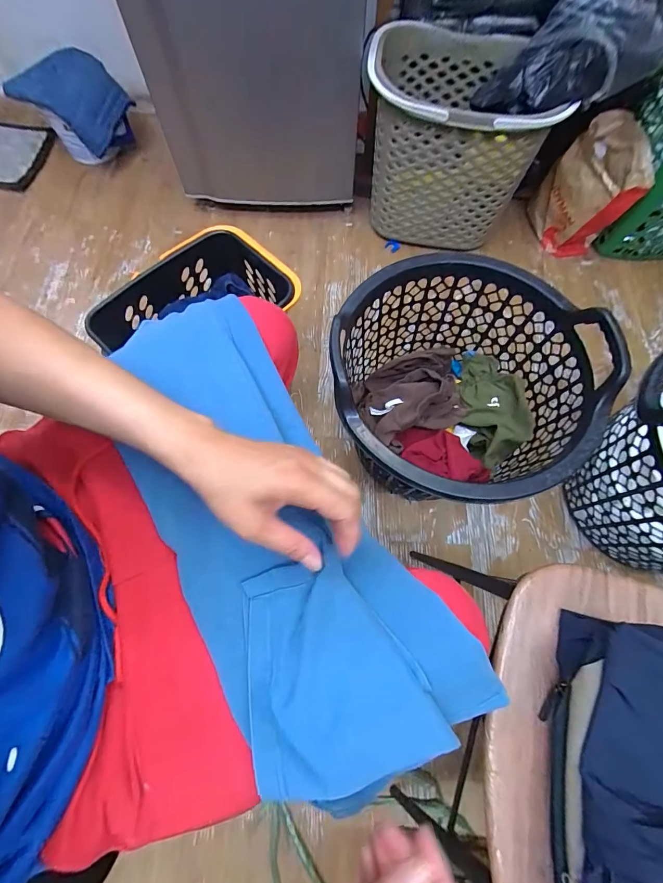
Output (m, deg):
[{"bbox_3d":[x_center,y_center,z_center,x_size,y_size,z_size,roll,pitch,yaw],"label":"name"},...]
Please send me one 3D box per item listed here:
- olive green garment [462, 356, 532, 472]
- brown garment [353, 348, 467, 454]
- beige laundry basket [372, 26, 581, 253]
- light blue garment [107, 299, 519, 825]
[{"bbox_3d":[0.347,-0.081,0.802,0.125,0.092,0.263,-4,70,-3],"label":"olive green garment"},{"bbox_3d":[0.182,-0.107,0.776,0.267,0.129,0.182,-23,72,-9],"label":"brown garment"},{"bbox_3d":[0.294,-0.783,1.005,0.381,0.345,0.309,3,70,0],"label":"beige laundry basket"},{"bbox_3d":[-0.070,0.045,0.371,0.193,0.046,0.508,-25,68,-10],"label":"light blue garment"}]

